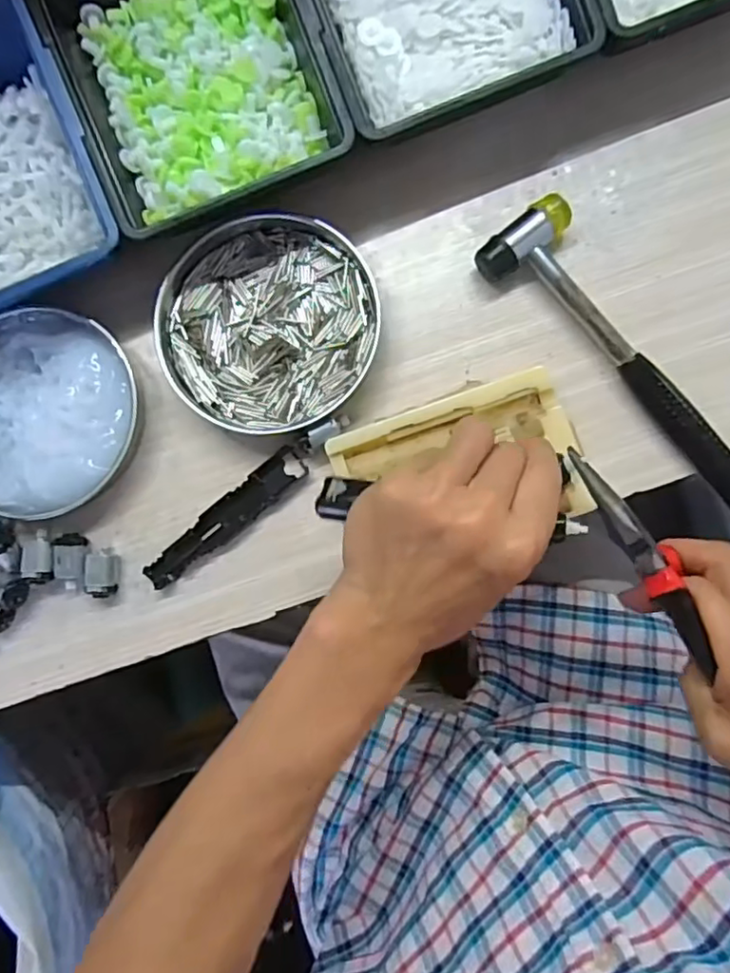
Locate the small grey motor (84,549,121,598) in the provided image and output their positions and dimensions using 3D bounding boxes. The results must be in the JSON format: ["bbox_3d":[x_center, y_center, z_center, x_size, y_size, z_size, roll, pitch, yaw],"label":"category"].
[{"bbox_3d":[-0.164,0.054,0.380,0.020,0.011,0.029,-3,85,4],"label":"small grey motor"}]

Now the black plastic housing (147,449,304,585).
[{"bbox_3d":[-0.088,0.019,0.382,0.118,0.005,0.021,-39,84,1],"label":"black plastic housing"}]

